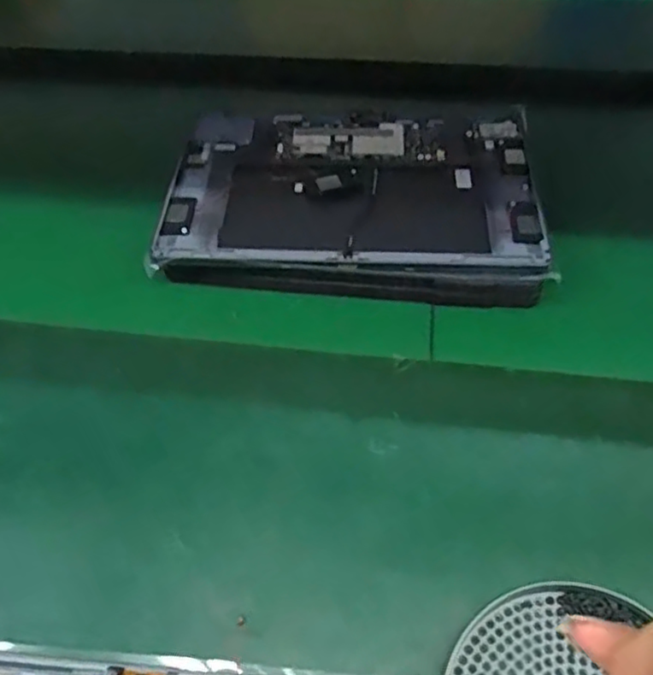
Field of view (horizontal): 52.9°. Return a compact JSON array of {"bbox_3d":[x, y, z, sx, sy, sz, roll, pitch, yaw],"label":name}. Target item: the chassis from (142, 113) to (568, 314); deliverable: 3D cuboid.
[{"bbox_3d":[0.018,-0.099,0.459,0.249,0.026,0.167,2,51,4],"label":"chassis"}]

